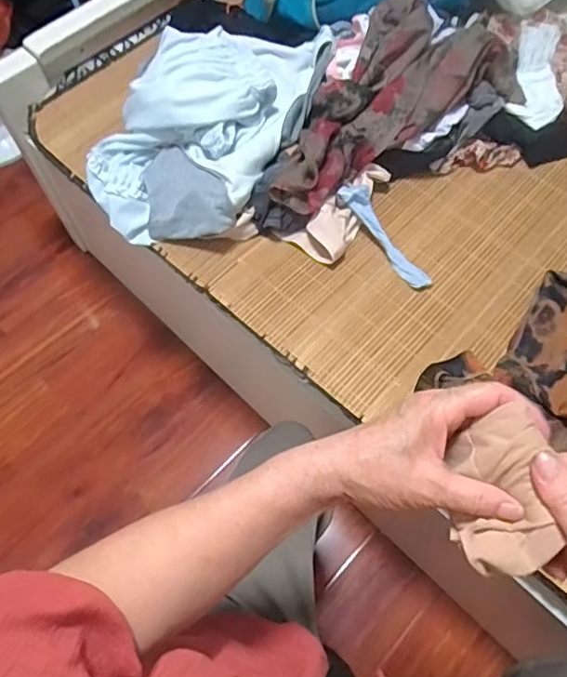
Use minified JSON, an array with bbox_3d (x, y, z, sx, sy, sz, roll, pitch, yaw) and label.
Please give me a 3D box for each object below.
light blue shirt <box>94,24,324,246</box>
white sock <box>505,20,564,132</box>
[{"bbox_3d":[-0.110,-0.337,0.844,0.243,0.138,0.399,29,67,15],"label":"light blue shirt"},{"bbox_3d":[0.435,-0.444,0.934,0.087,0.039,0.246,15,64,10],"label":"white sock"}]

